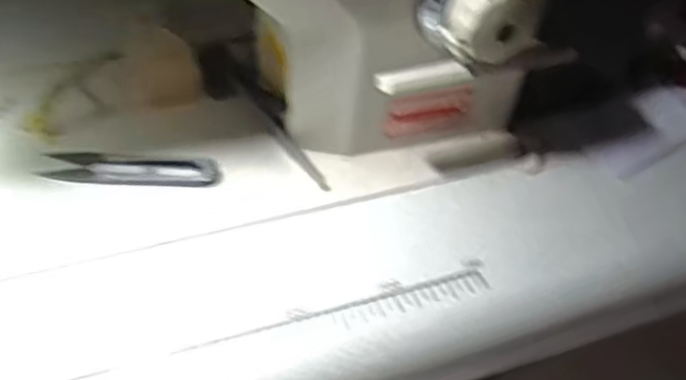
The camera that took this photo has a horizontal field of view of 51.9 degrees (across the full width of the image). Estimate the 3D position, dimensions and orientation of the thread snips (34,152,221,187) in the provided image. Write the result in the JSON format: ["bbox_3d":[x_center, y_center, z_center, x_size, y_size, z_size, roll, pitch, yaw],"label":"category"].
[{"bbox_3d":[-0.122,-0.014,0.406,0.099,0.011,0.023,4,44,-3],"label":"thread snips"}]

